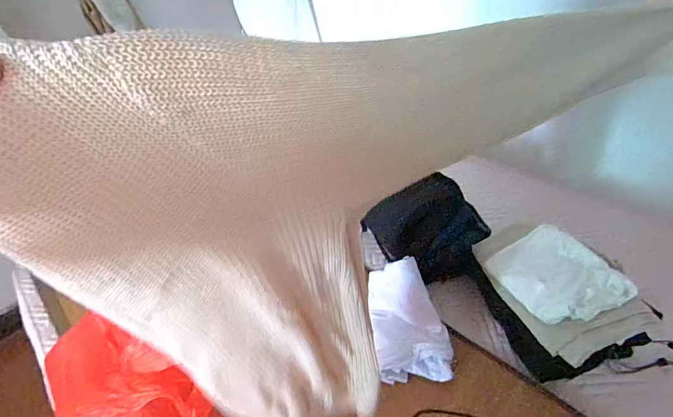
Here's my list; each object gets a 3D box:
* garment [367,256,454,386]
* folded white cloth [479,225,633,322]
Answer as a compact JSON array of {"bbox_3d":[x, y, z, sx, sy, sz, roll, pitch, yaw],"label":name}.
[{"bbox_3d":[0.133,0.206,0.743,0.140,0.110,0.229,-8,40,-1],"label":"garment"},{"bbox_3d":[0.389,0.117,0.686,0.156,0.062,0.189,-18,42,-12],"label":"folded white cloth"}]

